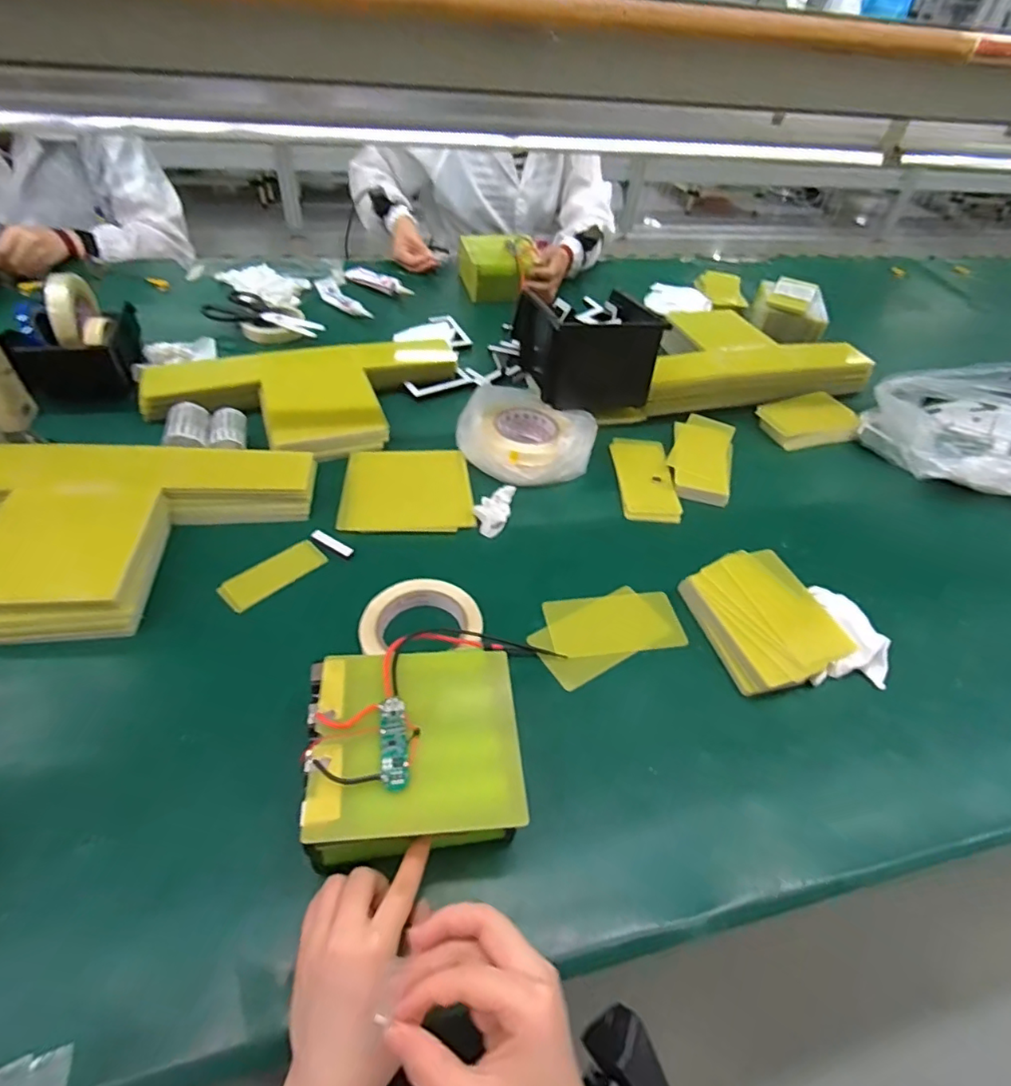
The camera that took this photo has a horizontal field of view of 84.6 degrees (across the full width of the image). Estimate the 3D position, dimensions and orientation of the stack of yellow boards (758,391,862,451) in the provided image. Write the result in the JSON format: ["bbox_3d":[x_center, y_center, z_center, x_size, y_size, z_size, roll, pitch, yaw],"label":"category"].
[{"bbox_3d":[0.460,-0.184,0.847,0.139,0.028,0.096,-11,51,-14],"label":"stack of yellow boards"}]

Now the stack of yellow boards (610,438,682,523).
[{"bbox_3d":[0.185,-0.089,0.743,0.072,0.011,0.155,2,46,-4],"label":"stack of yellow boards"}]

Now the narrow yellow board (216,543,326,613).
[{"bbox_3d":[-0.244,0.033,0.585,0.042,0.009,0.106,36,53,25],"label":"narrow yellow board"}]

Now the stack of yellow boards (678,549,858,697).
[{"bbox_3d":[0.268,0.078,0.578,0.123,0.034,0.150,-8,48,-13],"label":"stack of yellow boards"}]

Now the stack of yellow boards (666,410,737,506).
[{"bbox_3d":[0.270,-0.119,0.765,0.084,0.020,0.166,16,47,9],"label":"stack of yellow boards"}]

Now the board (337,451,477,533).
[{"bbox_3d":[-0.120,-0.065,0.684,0.155,0.006,0.133,-1,52,-12],"label":"board"}]

